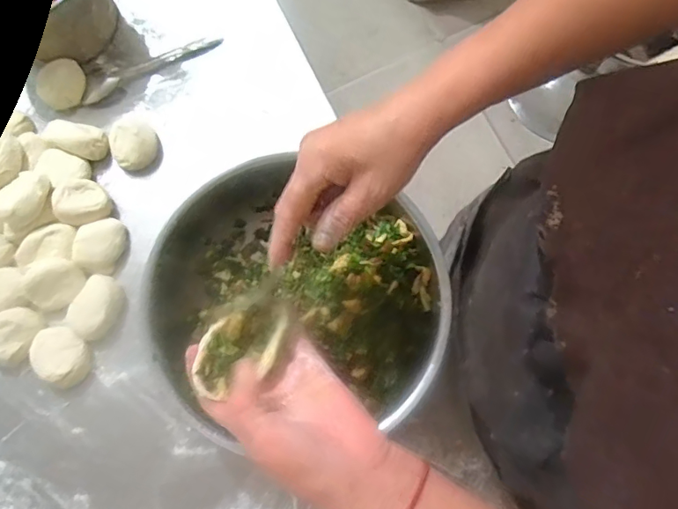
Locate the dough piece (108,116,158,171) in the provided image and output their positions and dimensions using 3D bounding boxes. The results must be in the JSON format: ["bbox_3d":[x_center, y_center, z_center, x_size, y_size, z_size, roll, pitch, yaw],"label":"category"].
[{"bbox_3d":[-0.212,-0.114,0.517,0.046,0.028,0.050,0,79,1],"label":"dough piece"}]

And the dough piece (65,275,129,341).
[{"bbox_3d":[-0.237,0.051,0.483,0.046,0.021,0.059,27,80,6],"label":"dough piece"}]

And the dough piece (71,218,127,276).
[{"bbox_3d":[-0.238,-0.009,0.500,0.044,0.024,0.053,-2,79,0],"label":"dough piece"}]

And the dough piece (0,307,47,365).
[{"bbox_3d":[-0.310,0.077,0.477,0.041,0.029,0.051,15,79,3],"label":"dough piece"}]

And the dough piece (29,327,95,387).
[{"bbox_3d":[-0.263,0.096,0.474,0.042,0.025,0.056,-40,81,-7],"label":"dough piece"}]

